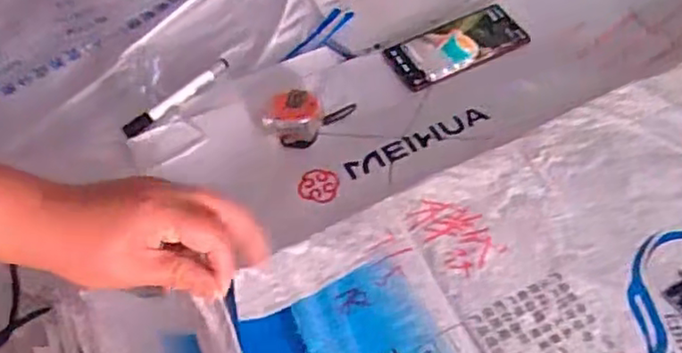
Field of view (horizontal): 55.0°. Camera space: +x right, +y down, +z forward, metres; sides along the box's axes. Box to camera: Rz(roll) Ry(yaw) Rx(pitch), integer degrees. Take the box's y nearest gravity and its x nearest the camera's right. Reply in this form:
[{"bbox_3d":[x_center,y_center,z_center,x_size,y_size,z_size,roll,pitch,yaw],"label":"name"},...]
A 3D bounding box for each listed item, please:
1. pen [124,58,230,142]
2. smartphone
[{"bbox_3d":[-0.187,-0.089,0.750,0.021,0.014,0.143,37,64,24],"label":"pen"},{"bbox_3d":[0.142,-0.157,0.787,0.168,0.005,0.077,-22,57,-13],"label":"smartphone"}]

